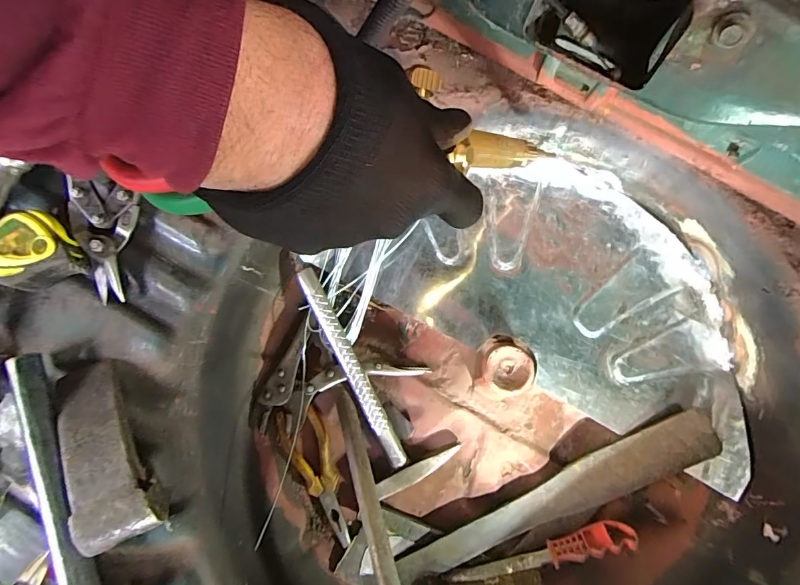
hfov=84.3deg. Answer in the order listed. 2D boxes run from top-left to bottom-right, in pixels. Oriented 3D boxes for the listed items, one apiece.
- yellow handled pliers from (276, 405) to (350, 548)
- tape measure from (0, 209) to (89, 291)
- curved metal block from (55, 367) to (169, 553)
[{"bbox_3d":[-0.092,0.211,0.514,0.049,0.019,0.164,-26,80,-5],"label":"yellow handled pliers"},{"bbox_3d":[-0.338,-0.039,0.412,0.070,0.046,0.064,-20,80,-4],"label":"tape measure"},{"bbox_3d":[-0.262,0.140,0.385,0.057,0.038,0.152,-26,80,-6],"label":"curved metal block"}]

